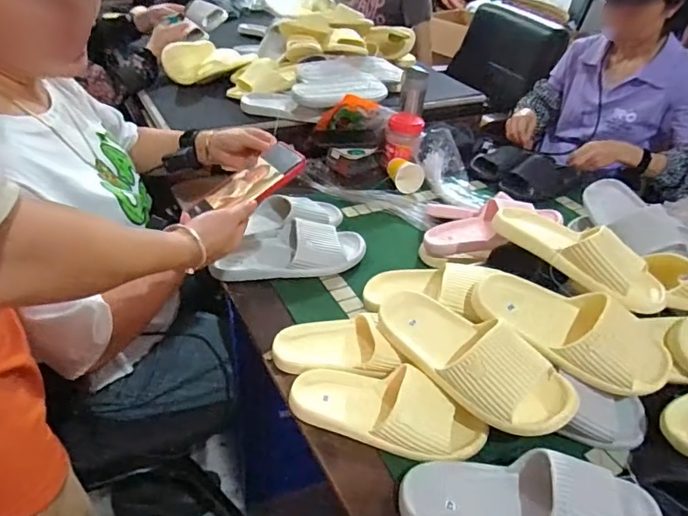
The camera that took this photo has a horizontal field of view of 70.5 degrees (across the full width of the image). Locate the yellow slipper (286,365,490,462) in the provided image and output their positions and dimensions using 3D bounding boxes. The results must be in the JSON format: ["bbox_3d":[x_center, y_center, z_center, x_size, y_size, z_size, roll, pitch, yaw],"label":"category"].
[{"bbox_3d":[0.056,0.191,0.625,0.255,0.063,0.093,17,39,13],"label":"yellow slipper"}]

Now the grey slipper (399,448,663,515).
[{"bbox_3d":[0.203,0.273,0.528,0.273,0.083,0.108,12,38,7],"label":"grey slipper"}]

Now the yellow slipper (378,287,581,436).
[{"bbox_3d":[0.159,0.129,0.631,0.269,0.100,0.106,29,43,26],"label":"yellow slipper"}]

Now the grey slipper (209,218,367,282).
[{"bbox_3d":[-0.084,-0.014,0.887,0.256,0.065,0.098,-5,39,-14],"label":"grey slipper"}]

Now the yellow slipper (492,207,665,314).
[{"bbox_3d":[0.326,-0.020,0.686,0.078,0.062,0.248,-22,46,-31],"label":"yellow slipper"}]

